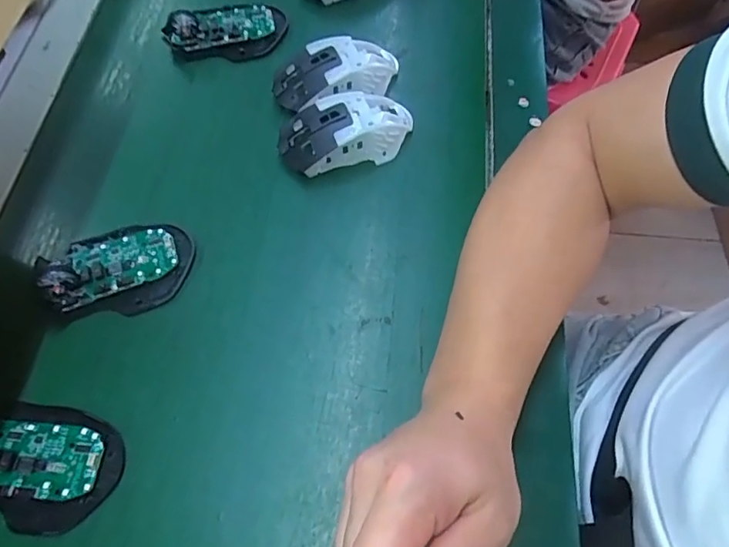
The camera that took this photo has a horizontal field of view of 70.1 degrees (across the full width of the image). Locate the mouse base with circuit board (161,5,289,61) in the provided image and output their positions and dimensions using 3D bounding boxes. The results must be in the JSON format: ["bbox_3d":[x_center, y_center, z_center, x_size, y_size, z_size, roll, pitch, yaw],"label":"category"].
[{"bbox_3d":[-0.139,-0.246,0.518,0.116,0.027,0.067,-2,64,-1],"label":"mouse base with circuit board"}]

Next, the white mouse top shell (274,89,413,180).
[{"bbox_3d":[-0.015,-0.127,0.451,0.120,0.036,0.069,-12,64,-6],"label":"white mouse top shell"}]

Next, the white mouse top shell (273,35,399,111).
[{"bbox_3d":[-0.025,-0.188,0.479,0.119,0.035,0.065,-14,65,-7],"label":"white mouse top shell"}]

